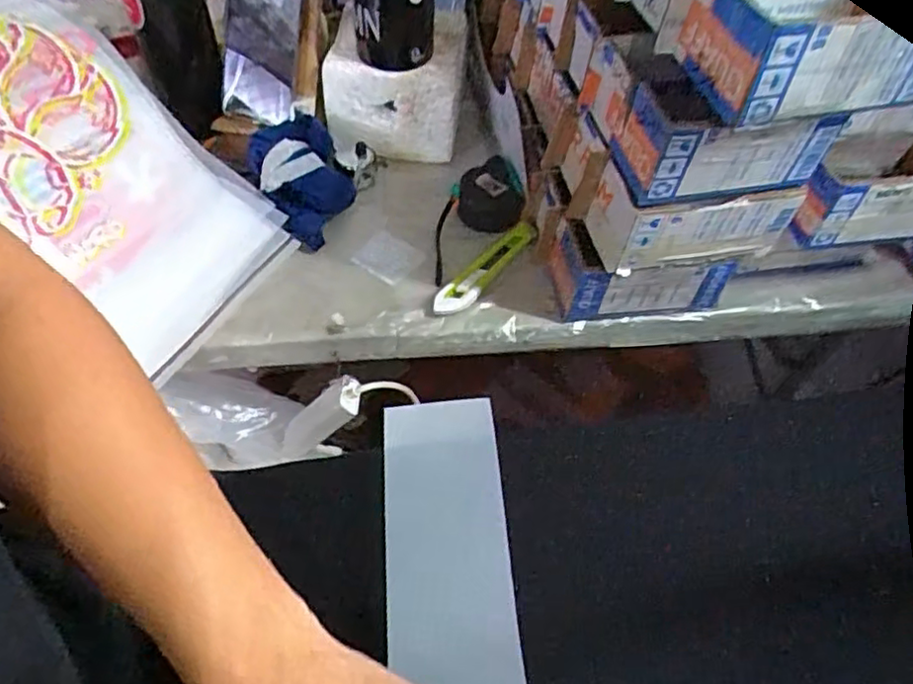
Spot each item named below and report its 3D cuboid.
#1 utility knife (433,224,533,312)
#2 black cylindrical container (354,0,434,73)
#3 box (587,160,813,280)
[{"bbox_3d":[0.029,-0.071,0.670,0.031,0.017,0.138,37,60,19],"label":"utility knife"},{"bbox_3d":[-0.062,-0.332,0.669,0.078,0.106,0.073,-8,56,-11],"label":"black cylindrical container"},{"bbox_3d":[0.198,-0.112,0.580,0.155,0.072,0.069,-6,56,-9],"label":"box"}]

